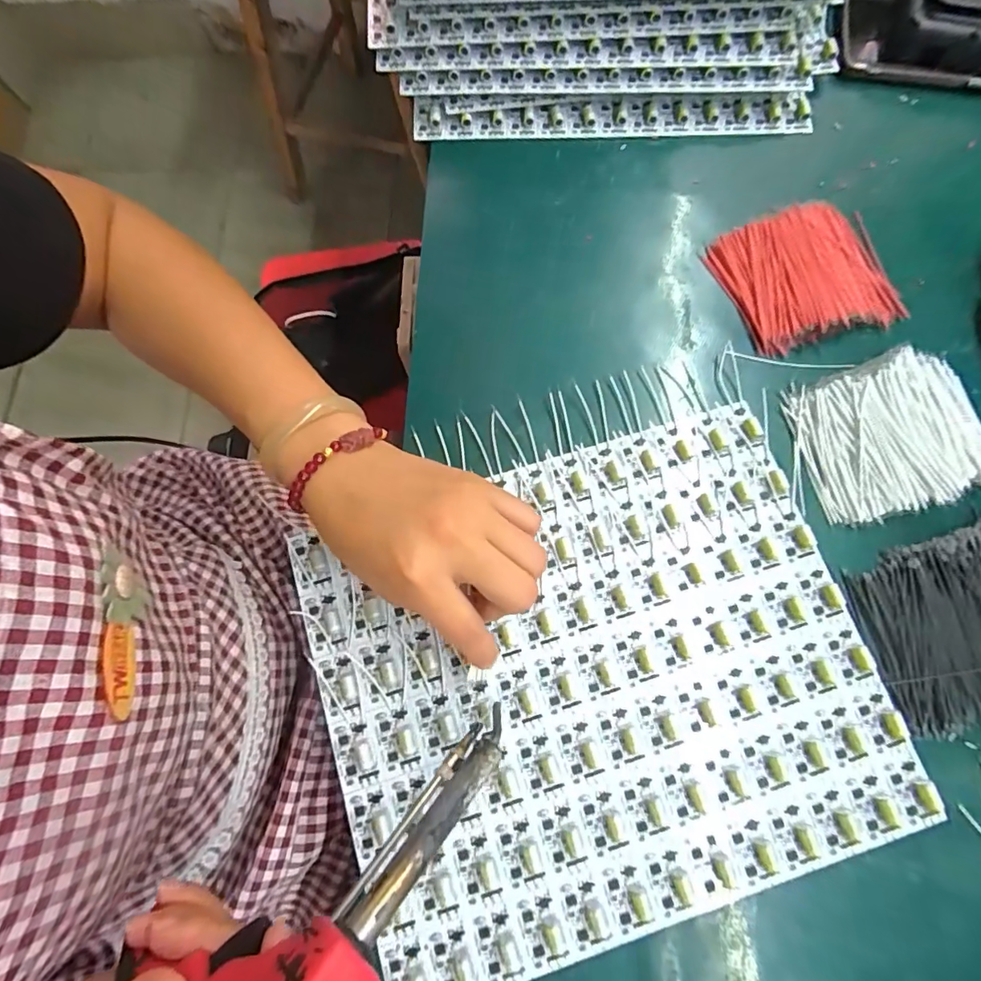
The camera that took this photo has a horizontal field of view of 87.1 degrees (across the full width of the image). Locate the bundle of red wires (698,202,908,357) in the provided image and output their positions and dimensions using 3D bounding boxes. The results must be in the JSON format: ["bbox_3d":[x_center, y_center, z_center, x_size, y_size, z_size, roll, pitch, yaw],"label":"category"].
[{"bbox_3d":[0.208,-0.142,0.335,0.109,0.025,0.088,-15,76,-3],"label":"bundle of red wires"}]

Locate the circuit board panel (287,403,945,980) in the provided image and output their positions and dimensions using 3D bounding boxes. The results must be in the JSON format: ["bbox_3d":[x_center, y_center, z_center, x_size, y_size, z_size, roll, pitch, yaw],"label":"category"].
[{"bbox_3d":[0.057,0.100,0.281,0.287,0.005,0.240,-16,76,-4],"label":"circuit board panel"}]

